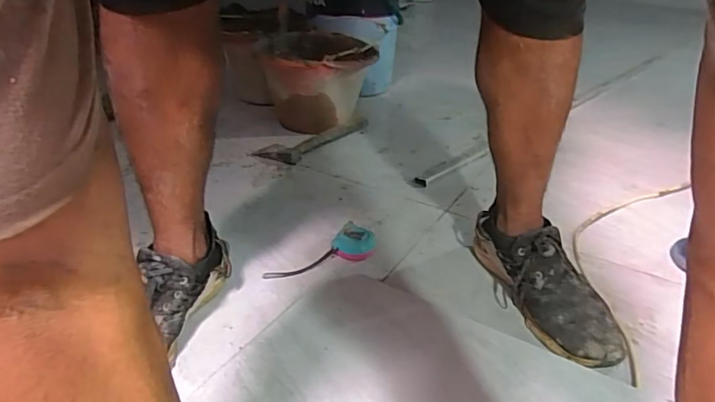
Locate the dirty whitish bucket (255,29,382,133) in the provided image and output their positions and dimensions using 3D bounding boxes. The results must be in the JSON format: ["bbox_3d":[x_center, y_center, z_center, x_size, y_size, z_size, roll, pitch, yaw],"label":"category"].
[{"bbox_3d":[-0.104,-0.305,1.335,0.274,0.201,0.278,-5,30,-15],"label":"dirty whitish bucket"}]

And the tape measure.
[{"bbox_3d":[-0.055,0.088,0.815,0.176,0.034,0.065,-22,38,-37],"label":"tape measure"}]

